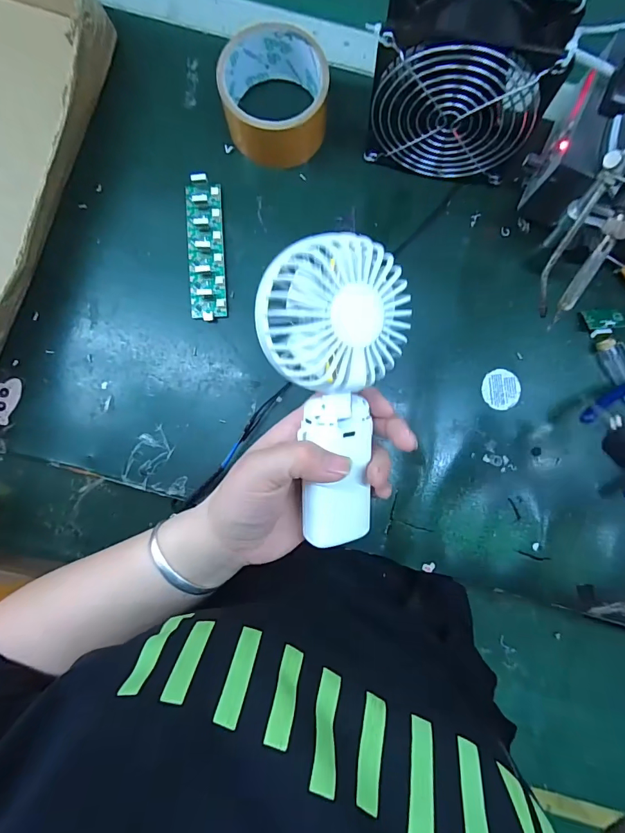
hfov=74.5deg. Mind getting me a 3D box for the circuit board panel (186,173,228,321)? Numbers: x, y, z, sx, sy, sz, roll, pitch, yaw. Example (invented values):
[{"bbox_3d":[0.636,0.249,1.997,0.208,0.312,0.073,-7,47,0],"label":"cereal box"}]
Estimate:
[{"bbox_3d":[-0.092,-0.144,0.352,0.031,0.013,0.117,-3,87,1],"label":"circuit board panel"}]

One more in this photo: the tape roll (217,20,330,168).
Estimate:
[{"bbox_3d":[-0.031,-0.267,0.345,0.088,0.046,0.085,0,87,1],"label":"tape roll"}]

